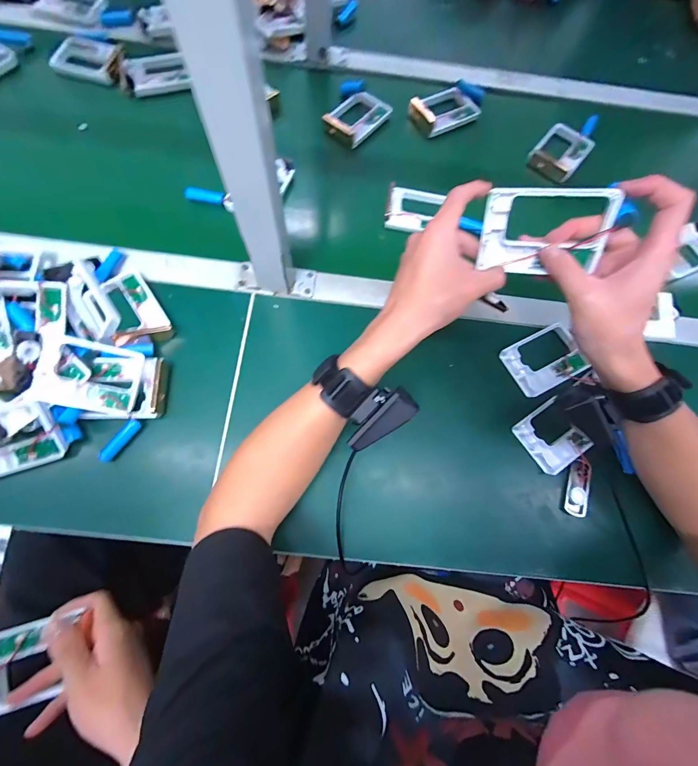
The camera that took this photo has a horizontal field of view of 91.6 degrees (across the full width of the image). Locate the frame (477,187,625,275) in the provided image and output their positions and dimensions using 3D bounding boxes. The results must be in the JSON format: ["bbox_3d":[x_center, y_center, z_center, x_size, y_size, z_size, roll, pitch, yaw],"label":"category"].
[{"bbox_3d":[0.164,-0.127,0.287,0.095,0.068,0.009,10,39,19],"label":"frame"}]

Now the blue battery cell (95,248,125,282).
[{"bbox_3d":[-0.297,-0.146,0.420,0.014,0.010,0.056,8,60,4],"label":"blue battery cell"}]

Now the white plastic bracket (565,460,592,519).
[{"bbox_3d":[0.258,0.118,0.381,0.023,0.011,0.061,16,75,6],"label":"white plastic bracket"}]

